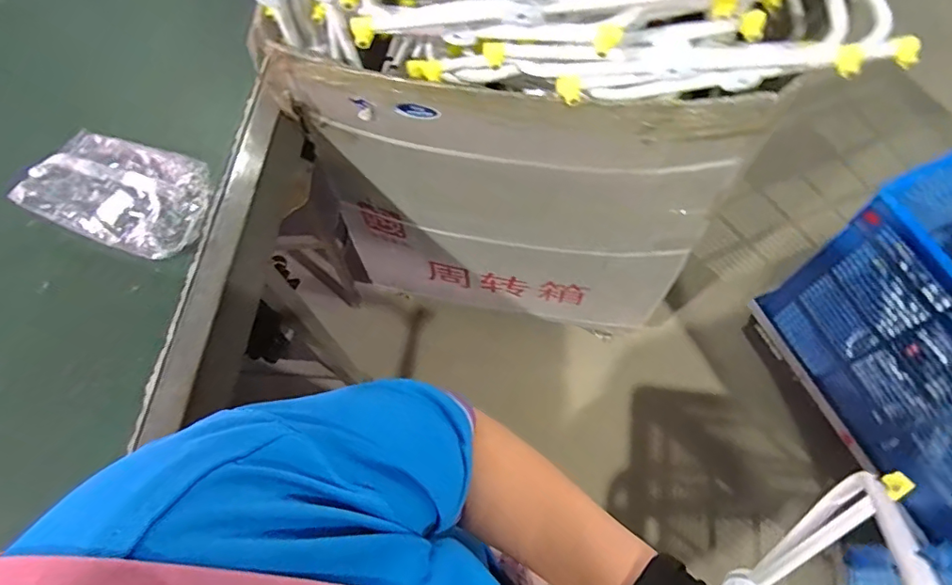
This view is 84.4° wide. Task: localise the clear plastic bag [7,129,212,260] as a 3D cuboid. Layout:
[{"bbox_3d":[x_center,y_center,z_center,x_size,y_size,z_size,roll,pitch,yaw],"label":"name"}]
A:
[{"bbox_3d":[-0.512,-0.152,0.765,0.252,0.069,0.178,14,66,9],"label":"clear plastic bag"}]

